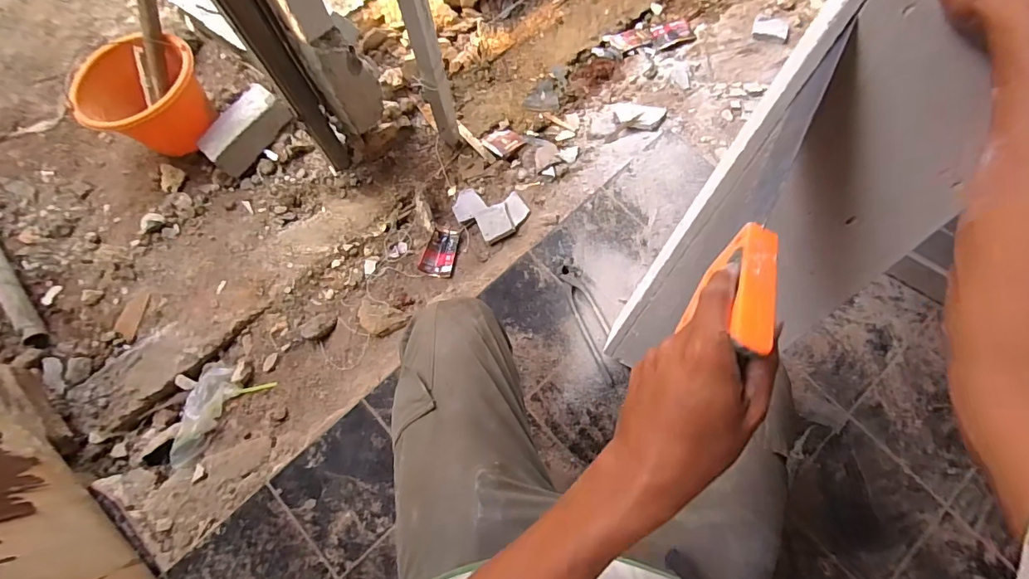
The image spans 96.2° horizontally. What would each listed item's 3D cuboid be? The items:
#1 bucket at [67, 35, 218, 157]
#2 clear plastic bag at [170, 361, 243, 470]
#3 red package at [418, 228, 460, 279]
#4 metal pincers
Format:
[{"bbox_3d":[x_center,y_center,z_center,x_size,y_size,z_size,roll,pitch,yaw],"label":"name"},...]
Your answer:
[{"bbox_3d":[-0.800,-0.417,1.025,0.183,0.166,0.217,13,75,3],"label":"bucket"},{"bbox_3d":[-0.611,0.244,0.917,0.088,0.030,0.209,3,55,0],"label":"clear plastic bag"},{"bbox_3d":[-0.153,-0.079,0.989,0.071,0.017,0.109,19,75,5],"label":"red package"},{"bbox_3d":[0.140,0.059,0.837,0.048,0.012,0.223,-20,76,-6],"label":"metal pincers"}]

